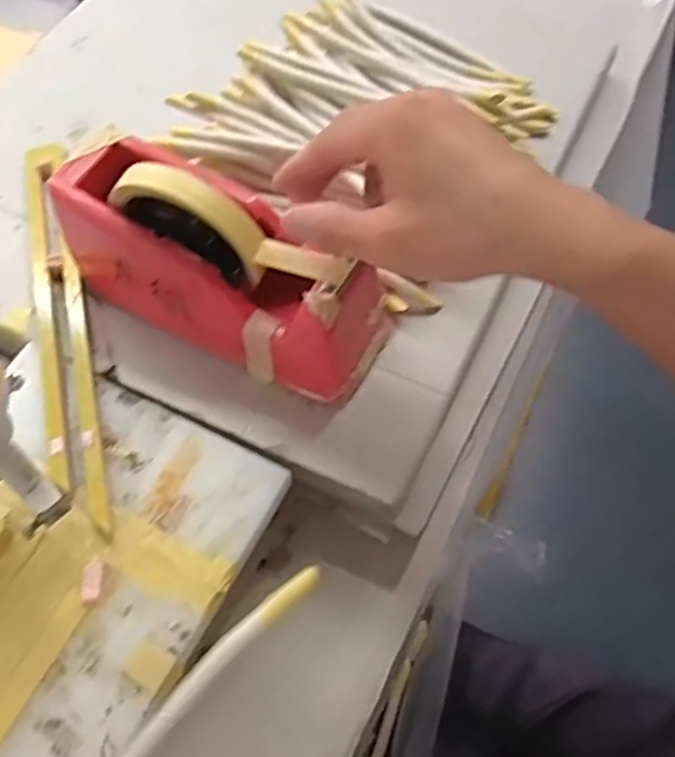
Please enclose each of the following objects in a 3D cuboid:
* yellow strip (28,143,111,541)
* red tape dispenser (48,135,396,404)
[{"bbox_3d":[-0.185,-0.041,0.479,0.033,0.012,0.304,-13,62,-6],"label":"yellow strip"},{"bbox_3d":[-0.070,-0.072,0.437,0.198,0.120,0.078,28,65,15],"label":"red tape dispenser"}]

